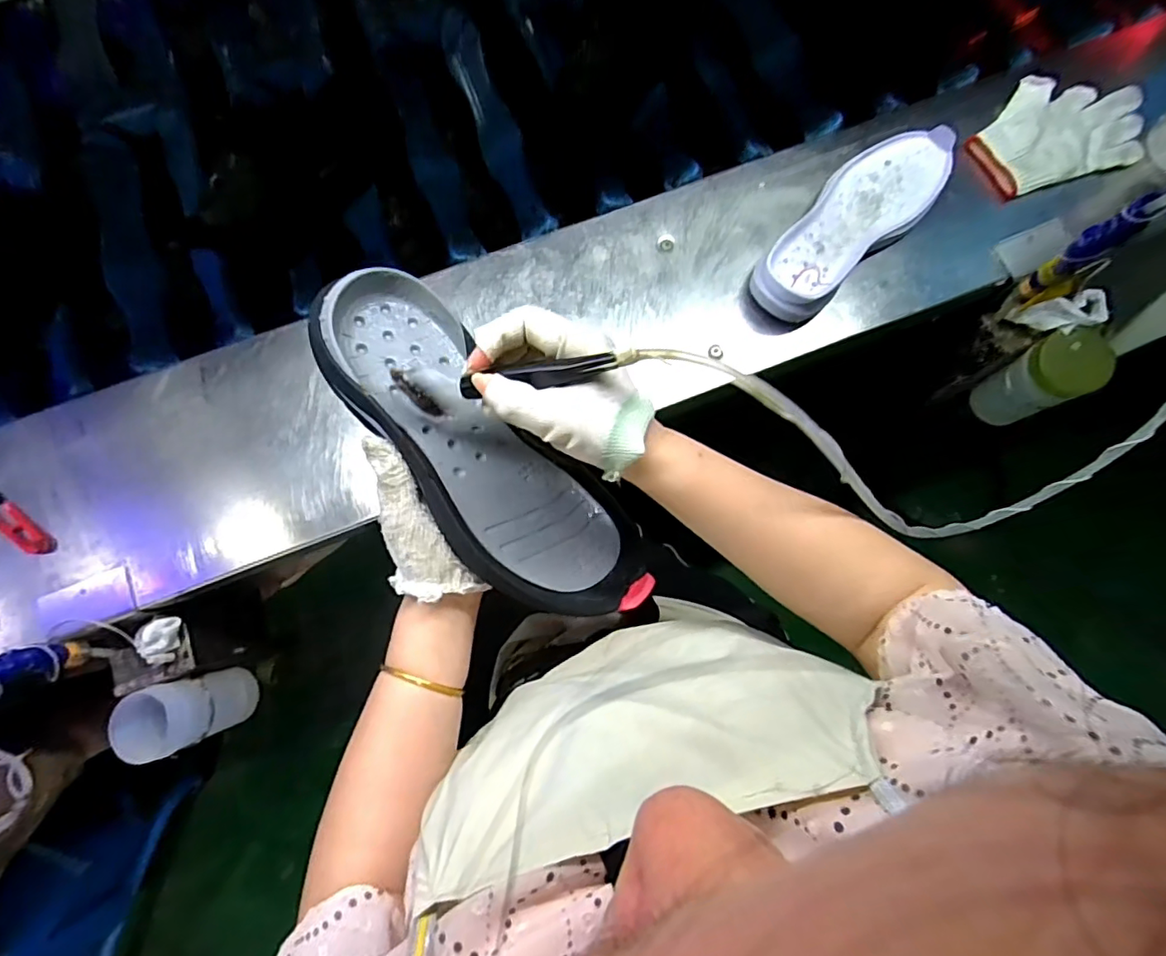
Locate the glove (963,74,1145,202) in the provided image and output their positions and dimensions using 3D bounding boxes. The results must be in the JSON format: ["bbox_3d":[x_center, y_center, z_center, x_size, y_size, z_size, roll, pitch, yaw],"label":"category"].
[{"bbox_3d":[0.531,-0.390,0.614,0.203,0.034,0.119,-16,79,-3],"label":"glove"}]

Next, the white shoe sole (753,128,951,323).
[{"bbox_3d":[0.288,-0.271,0.590,0.099,0.043,0.271,41,81,7],"label":"white shoe sole"}]

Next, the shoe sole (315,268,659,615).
[{"bbox_3d":[-0.072,-0.014,0.392,0.296,0.042,0.111,48,59,-7],"label":"shoe sole"}]

